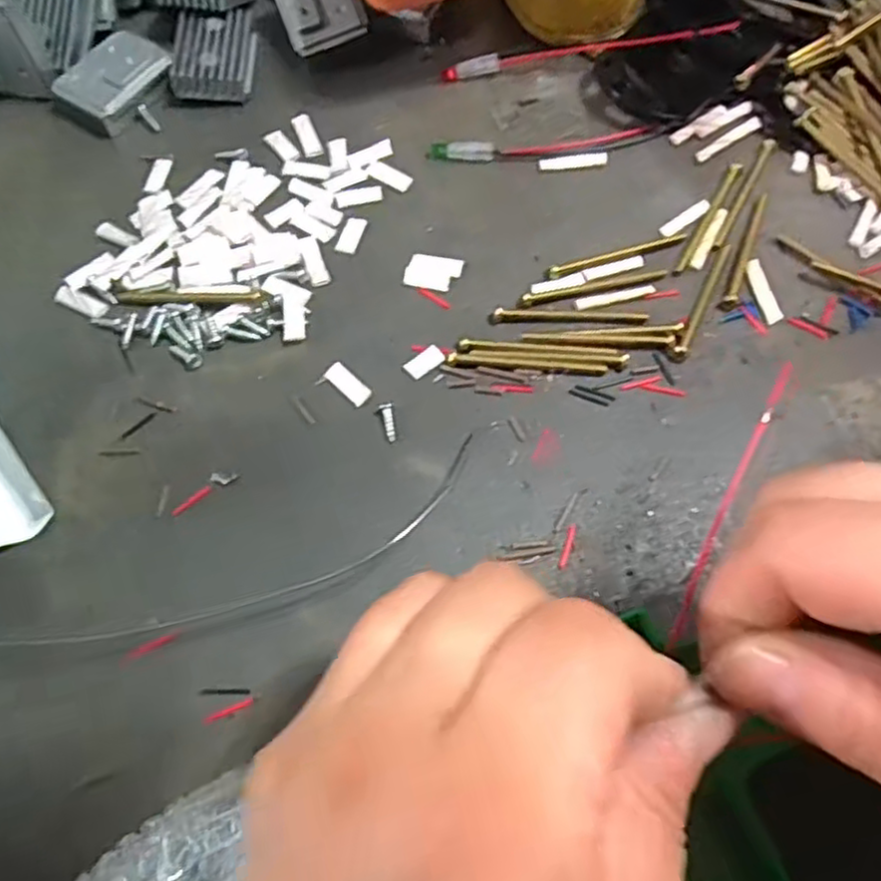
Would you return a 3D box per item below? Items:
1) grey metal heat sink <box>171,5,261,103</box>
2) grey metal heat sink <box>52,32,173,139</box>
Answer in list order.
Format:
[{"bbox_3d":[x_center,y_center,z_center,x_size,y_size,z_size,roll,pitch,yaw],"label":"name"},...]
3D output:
[{"bbox_3d":[-0.101,-0.172,0.314,0.033,0.014,0.045,-4,68,-1],"label":"grey metal heat sink"},{"bbox_3d":[-0.142,-0.156,0.309,0.038,0.016,0.043,33,72,13],"label":"grey metal heat sink"}]

